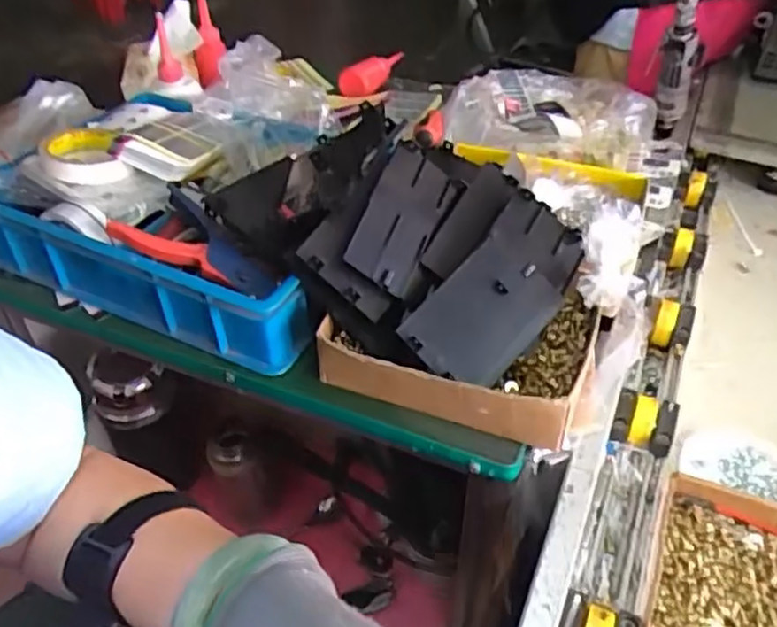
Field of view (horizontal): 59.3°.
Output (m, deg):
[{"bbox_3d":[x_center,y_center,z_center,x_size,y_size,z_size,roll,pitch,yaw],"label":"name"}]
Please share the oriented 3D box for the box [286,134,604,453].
[{"bbox_3d":[0.057,-0.034,0.578,0.247,0.127,0.207,15,43,17],"label":"box"}]

